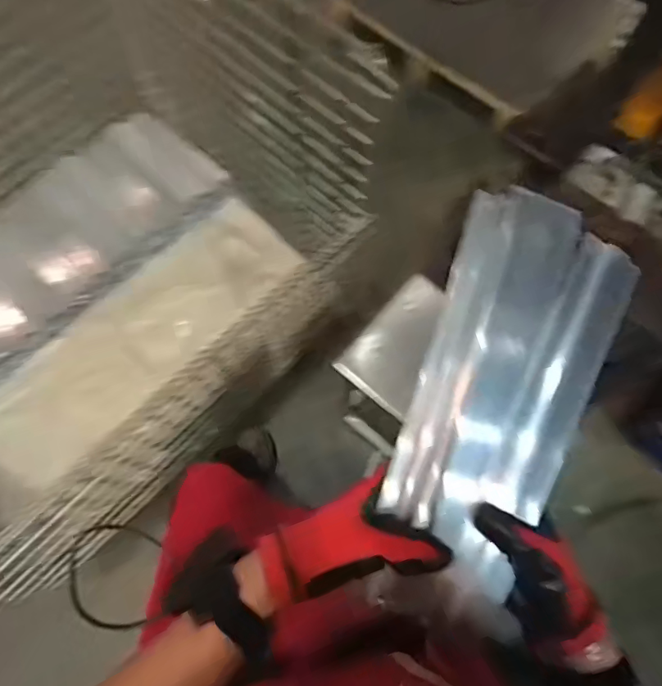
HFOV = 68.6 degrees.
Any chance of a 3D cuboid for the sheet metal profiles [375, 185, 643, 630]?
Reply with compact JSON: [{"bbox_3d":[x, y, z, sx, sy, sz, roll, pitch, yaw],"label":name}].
[{"bbox_3d":[0.134,0.050,0.376,0.137,0.038,0.311,17,87,3],"label":"sheet metal profiles"}]

